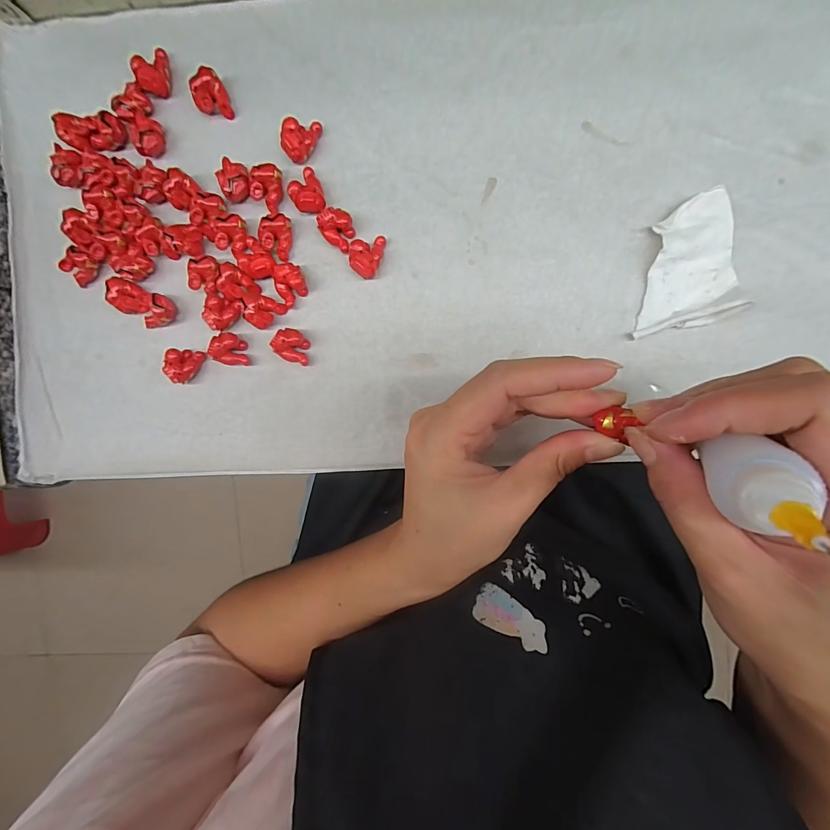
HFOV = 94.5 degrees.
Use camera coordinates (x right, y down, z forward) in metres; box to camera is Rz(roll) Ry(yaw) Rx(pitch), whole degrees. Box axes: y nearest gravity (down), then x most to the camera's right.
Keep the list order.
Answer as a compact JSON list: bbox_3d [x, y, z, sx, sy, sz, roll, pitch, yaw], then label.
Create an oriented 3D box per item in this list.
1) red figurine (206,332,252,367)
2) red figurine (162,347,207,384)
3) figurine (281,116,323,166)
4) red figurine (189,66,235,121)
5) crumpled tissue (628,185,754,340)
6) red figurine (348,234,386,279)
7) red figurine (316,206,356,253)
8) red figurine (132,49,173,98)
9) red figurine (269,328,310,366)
[{"bbox_3d":[-0.108,-0.039,0.226,0.020,0.011,0.018,10,95,3],"label":"red figurine"},{"bbox_3d":[-0.138,-0.029,0.229,0.017,0.012,0.020,10,95,4],"label":"red figurine"},{"bbox_3d":[-0.064,-0.154,0.213,0.016,0.011,0.024,25,96,2],"label":"figurine"},{"bbox_3d":[-0.113,-0.178,0.215,0.019,0.013,0.020,0,94,4],"label":"red figurine"},{"bbox_3d":[0.146,-0.077,0.198,0.043,0.018,0.075,10,95,4],"label":"crumpled tissue"},{"bbox_3d":[-0.027,-0.089,0.214,0.016,0.013,0.024,15,95,3],"label":"red figurine"},{"bbox_3d":[-0.044,-0.105,0.214,0.018,0.013,0.017,0,94,4],"label":"red figurine"},{"bbox_3d":[-0.148,-0.194,0.216,0.015,0.010,0.025,-10,94,5],"label":"red figurine"},{"bbox_3d":[-0.071,-0.040,0.222,0.020,0.013,0.018,16,95,3],"label":"red figurine"}]

